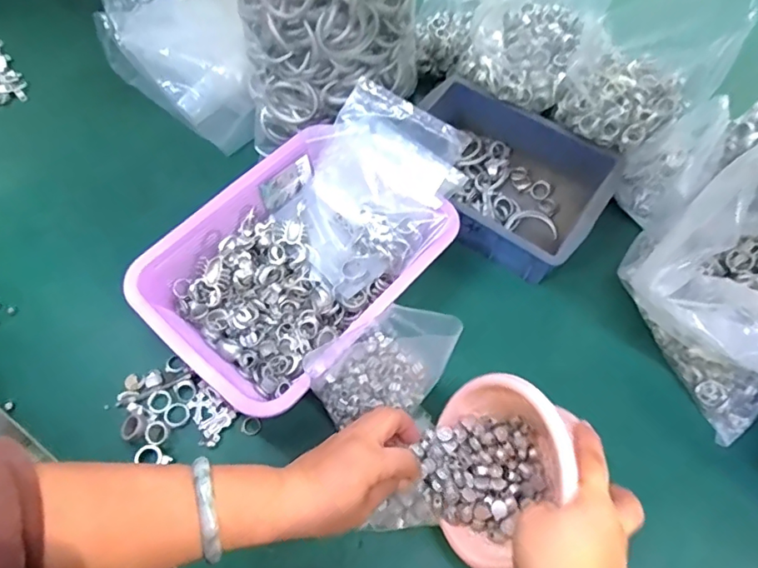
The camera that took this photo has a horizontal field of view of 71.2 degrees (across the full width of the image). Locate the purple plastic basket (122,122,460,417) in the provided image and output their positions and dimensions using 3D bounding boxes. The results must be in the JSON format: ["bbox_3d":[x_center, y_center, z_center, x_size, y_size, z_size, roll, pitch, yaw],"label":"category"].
[{"bbox_3d":[-0.084,-0.022,0.573,0.223,0.070,0.301,38,68,17],"label":"purple plastic basket"}]

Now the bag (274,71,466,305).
[{"bbox_3d":[-0.010,-0.103,0.594,0.184,0.042,0.217,36,91,18],"label":"bag"}]

